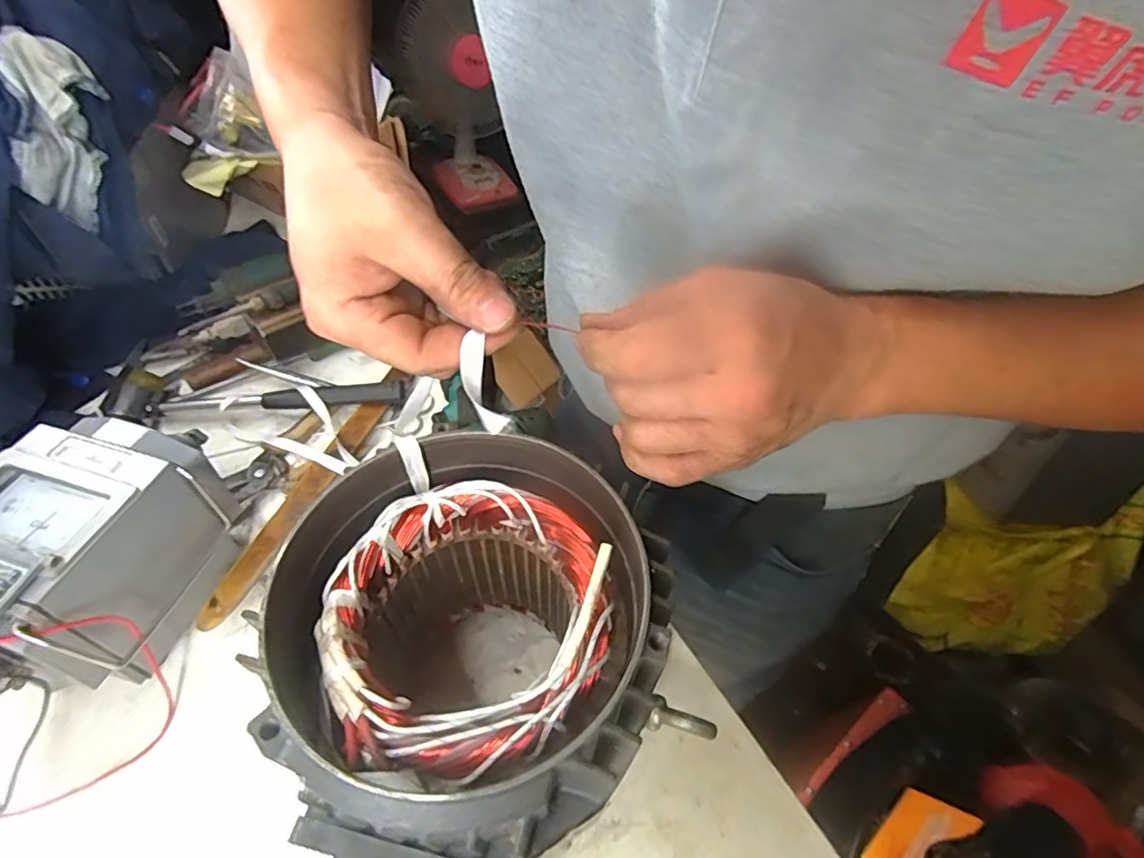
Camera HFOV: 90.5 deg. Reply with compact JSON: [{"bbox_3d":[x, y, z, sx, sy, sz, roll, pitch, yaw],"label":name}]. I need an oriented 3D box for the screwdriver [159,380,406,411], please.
[{"bbox_3d":[-0.275,-0.028,0.548,0.225,0.029,0.022,-1,51,-4],"label":"screwdriver"}]

